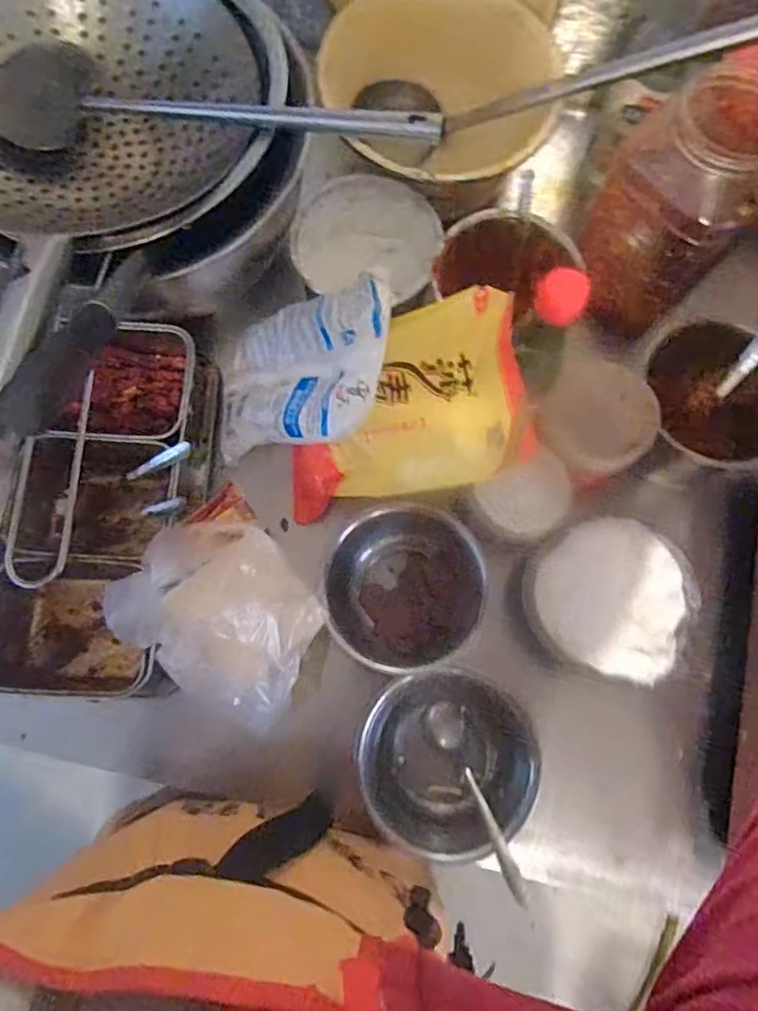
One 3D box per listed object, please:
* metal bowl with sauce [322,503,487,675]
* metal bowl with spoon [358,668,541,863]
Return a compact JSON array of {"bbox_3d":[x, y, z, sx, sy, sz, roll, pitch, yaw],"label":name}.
[{"bbox_3d":[0.022,0.076,0.549,0.134,0.060,0.136,0,77,0],"label":"metal bowl with sauce"},{"bbox_3d":[0.059,0.210,0.512,0.141,0.056,0.134,0,77,0],"label":"metal bowl with spoon"}]

